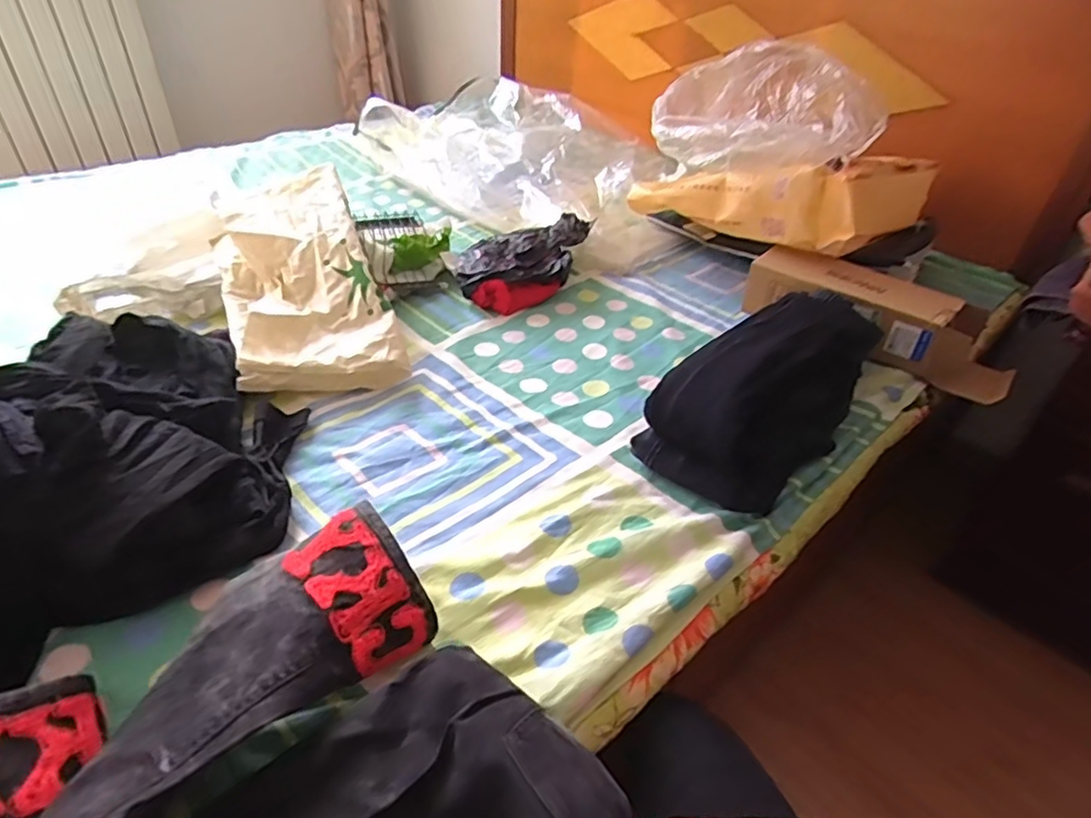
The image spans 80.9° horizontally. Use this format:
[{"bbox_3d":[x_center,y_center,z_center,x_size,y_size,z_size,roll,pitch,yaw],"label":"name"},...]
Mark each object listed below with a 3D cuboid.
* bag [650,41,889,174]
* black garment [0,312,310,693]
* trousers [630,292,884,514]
[{"bbox_3d":[0.347,-0.489,1.055,0.216,0.163,0.352,-11,41,-18],"label":"bag"},{"bbox_3d":[-0.476,0.012,0.575,0.456,0.233,0.370,-23,45,-29],"label":"black garment"},{"bbox_3d":[0.293,-0.039,0.785,0.389,0.133,0.161,-30,49,-34],"label":"trousers"}]

